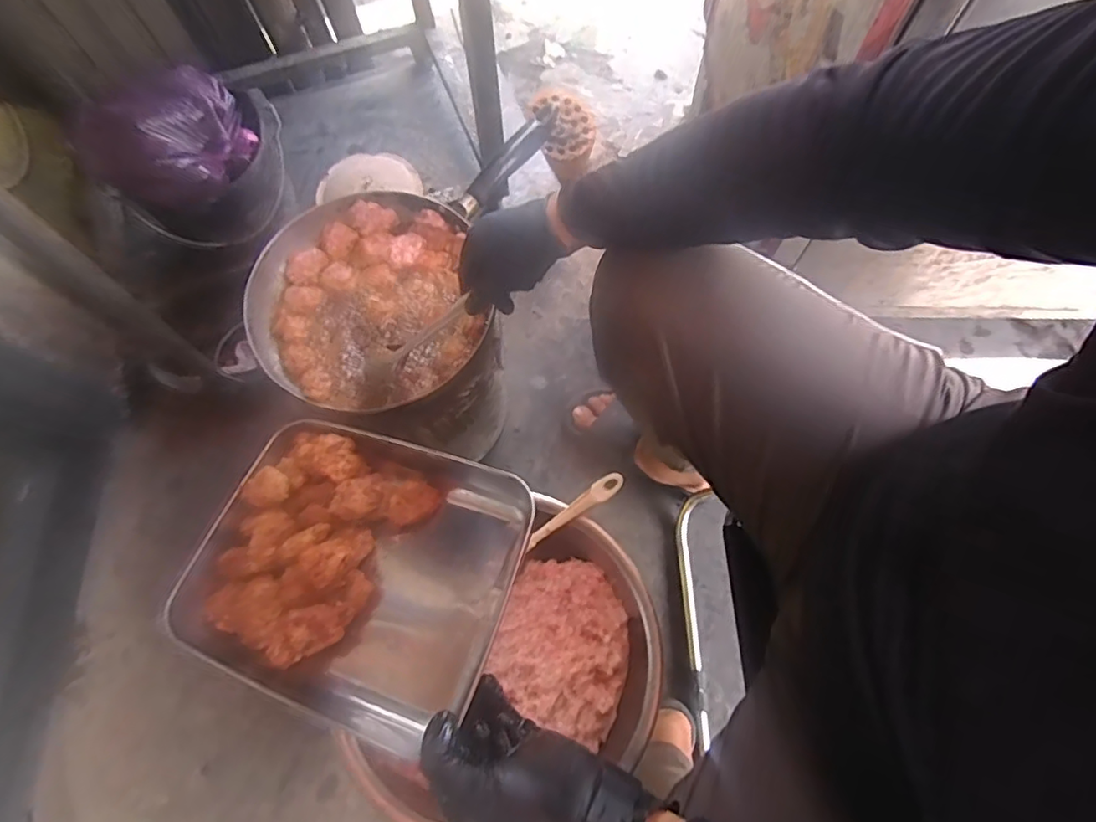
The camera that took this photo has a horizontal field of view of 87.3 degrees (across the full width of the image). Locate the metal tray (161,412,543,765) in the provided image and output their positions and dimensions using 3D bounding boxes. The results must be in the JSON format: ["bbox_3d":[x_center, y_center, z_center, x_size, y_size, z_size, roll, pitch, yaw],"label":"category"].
[{"bbox_3d":[-0.156,0.120,0.454,0.252,0.065,0.199,17,73,7],"label":"metal tray"}]

